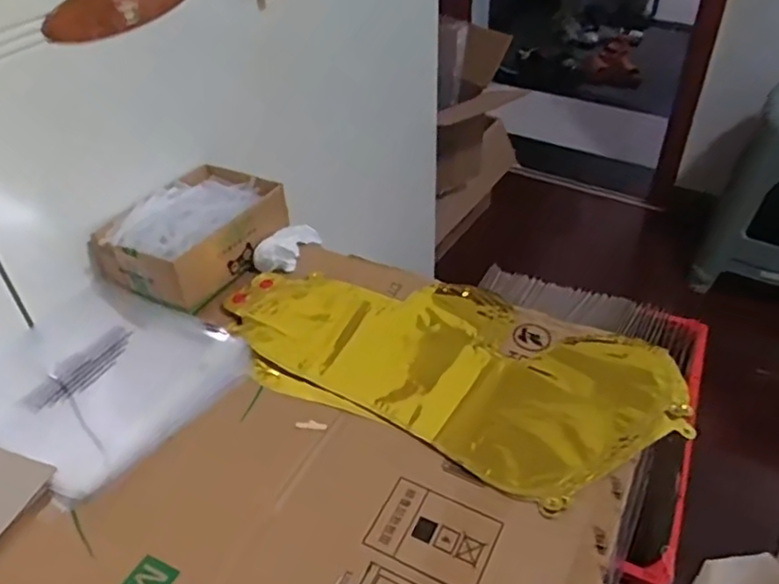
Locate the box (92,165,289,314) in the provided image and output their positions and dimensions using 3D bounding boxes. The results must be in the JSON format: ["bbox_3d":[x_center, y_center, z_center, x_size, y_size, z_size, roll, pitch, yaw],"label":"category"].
[{"bbox_3d":[-0.214,-0.070,0.736,0.135,0.074,0.189,18,45,23],"label":"box"}]

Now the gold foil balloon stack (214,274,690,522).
[{"bbox_3d":[0.046,0.059,0.637,0.434,0.025,0.212,18,45,23],"label":"gold foil balloon stack"}]

